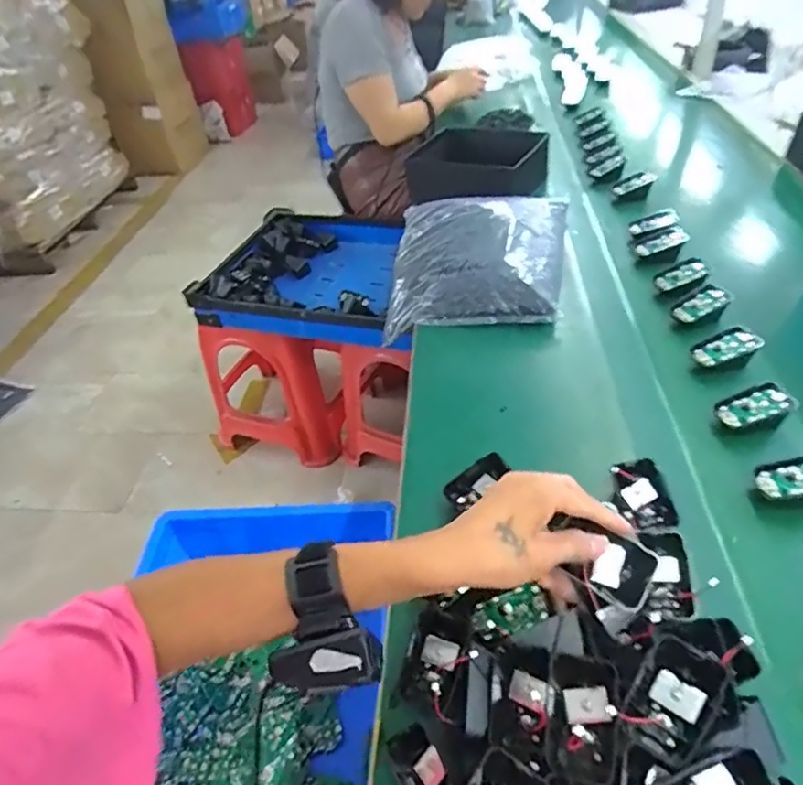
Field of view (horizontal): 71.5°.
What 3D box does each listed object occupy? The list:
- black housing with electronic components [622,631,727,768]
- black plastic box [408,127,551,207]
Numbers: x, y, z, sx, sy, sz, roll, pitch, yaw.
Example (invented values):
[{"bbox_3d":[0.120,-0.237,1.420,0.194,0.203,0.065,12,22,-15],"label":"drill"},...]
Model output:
[{"bbox_3d":[0.171,0.193,0.352,0.042,0.027,0.065,31,61,27],"label":"black housing with electronic components"},{"bbox_3d":[0.154,-0.467,1.152,0.286,0.100,0.147,6,43,14],"label":"black plastic box"}]

